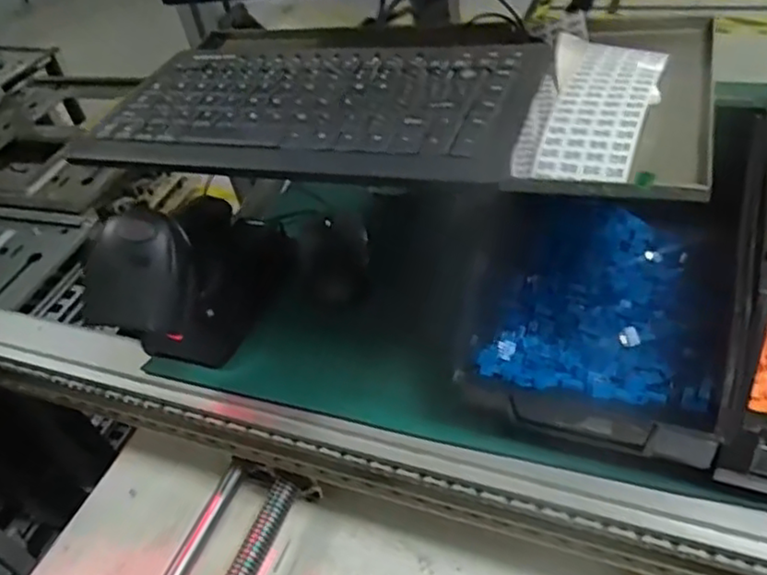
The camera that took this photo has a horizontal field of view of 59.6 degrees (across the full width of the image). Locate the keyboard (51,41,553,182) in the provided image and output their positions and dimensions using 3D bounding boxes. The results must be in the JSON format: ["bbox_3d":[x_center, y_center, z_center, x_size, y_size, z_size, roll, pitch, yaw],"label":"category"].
[{"bbox_3d":[-0.049,-0.123,0.438,0.288,0.021,0.160,7,42,16],"label":"keyboard"}]

